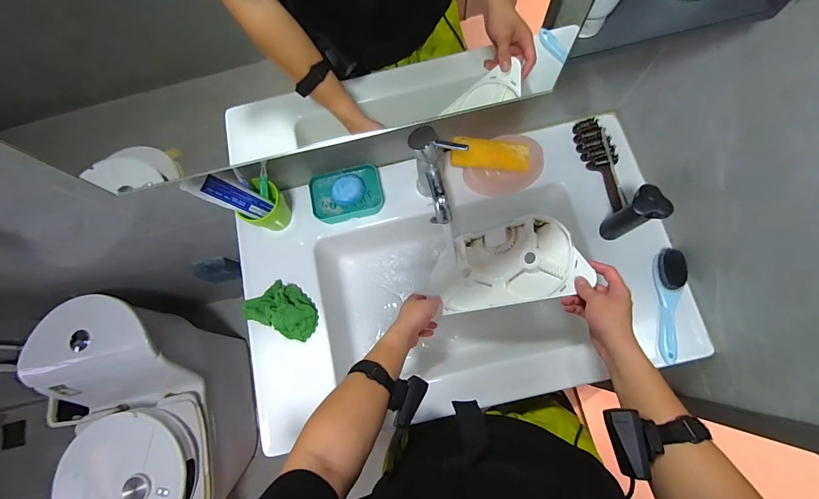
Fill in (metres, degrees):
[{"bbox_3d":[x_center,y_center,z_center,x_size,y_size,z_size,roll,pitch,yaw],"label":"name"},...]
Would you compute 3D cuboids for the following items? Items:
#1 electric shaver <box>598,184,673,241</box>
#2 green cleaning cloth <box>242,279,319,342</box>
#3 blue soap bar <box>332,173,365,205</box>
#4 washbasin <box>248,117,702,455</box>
[{"bbox_3d":[0.365,-0.051,0.629,0.050,0.145,0.056,-31,77,-7],"label":"electric shaver"},{"bbox_3d":[-0.239,0.107,0.691,0.143,0.039,0.087,20,77,6],"label":"green cleaning cloth"},{"bbox_3d":[-0.120,-0.117,0.726,0.061,0.027,0.058,0,75,0],"label":"blue soap bar"},{"bbox_3d":[0.082,0.064,0.755,0.785,0.186,0.460,-11,76,-2],"label":"washbasin"}]

